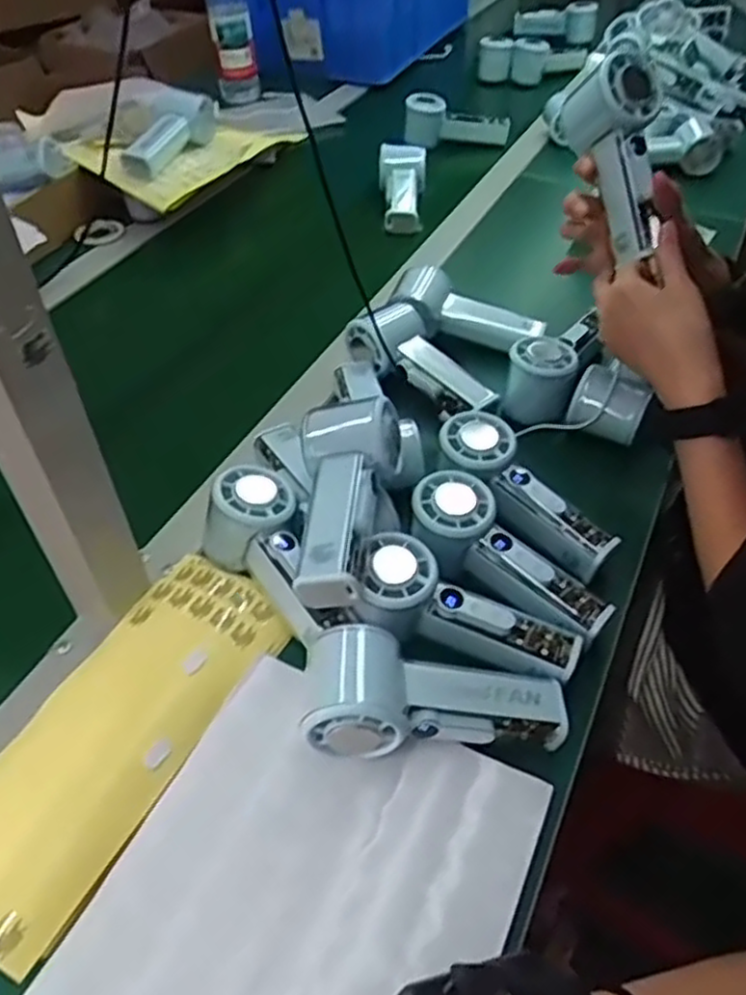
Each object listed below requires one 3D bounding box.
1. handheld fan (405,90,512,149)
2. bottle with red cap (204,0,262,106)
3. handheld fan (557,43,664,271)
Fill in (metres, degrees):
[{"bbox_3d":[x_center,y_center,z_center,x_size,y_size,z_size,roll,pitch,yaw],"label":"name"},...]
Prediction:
[{"bbox_3d":[0.116,-0.527,1.030,0.145,0.059,0.059,1,46,-16],"label":"handheld fan"},{"bbox_3d":[-0.211,-0.700,1.083,0.067,0.227,0.058,-8,48,-7],"label":"bottle with red cap"},{"bbox_3d":[0.194,-0.260,0.575,0.044,0.140,0.074,-15,5,-14],"label":"handheld fan"}]

